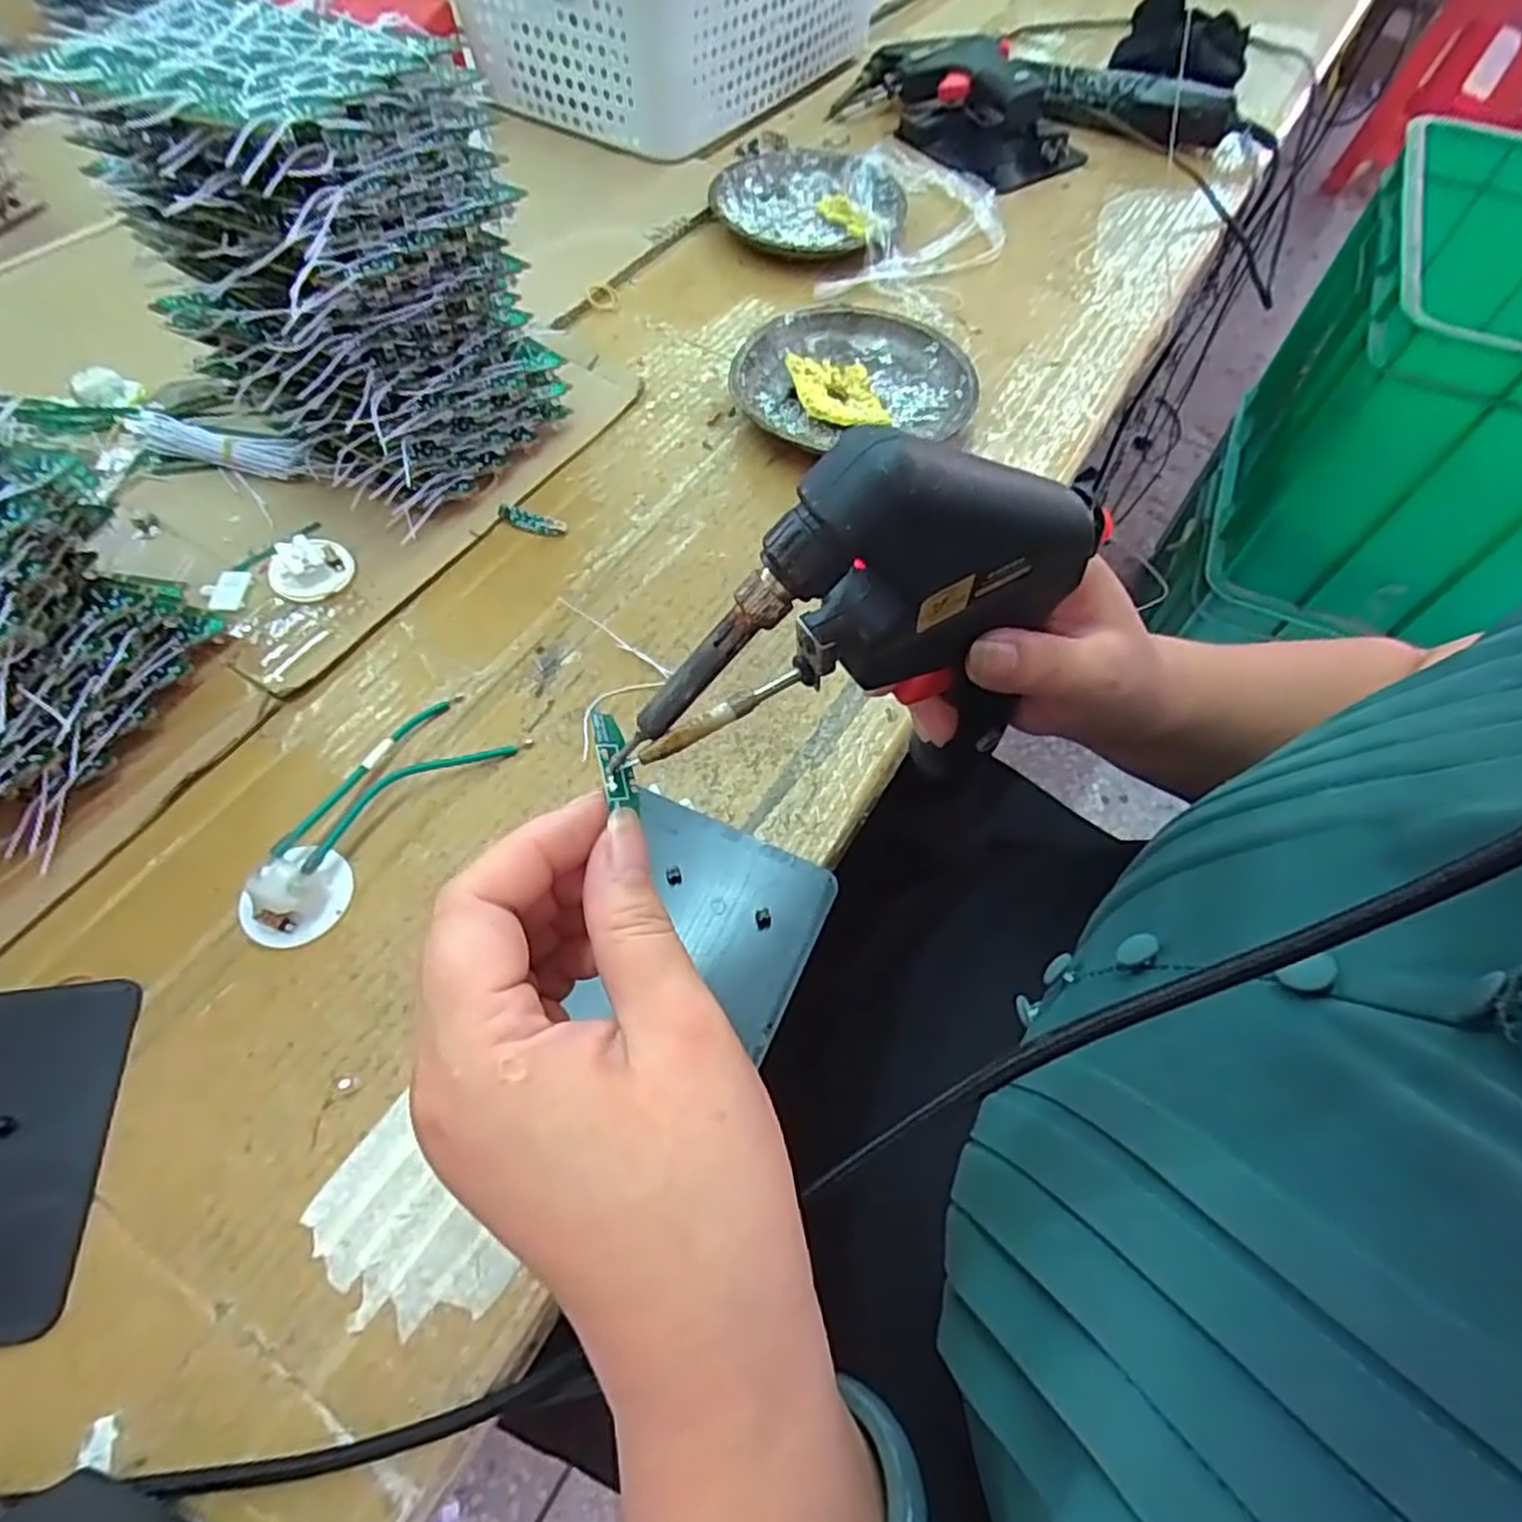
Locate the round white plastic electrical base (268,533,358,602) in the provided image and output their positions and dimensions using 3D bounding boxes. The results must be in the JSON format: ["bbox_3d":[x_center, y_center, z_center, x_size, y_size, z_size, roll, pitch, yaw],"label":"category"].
[{"bbox_3d":[-0.227,-0.098,0.386,0.038,0.016,0.029,-30,66,-20],"label":"round white plastic electrical base"}]

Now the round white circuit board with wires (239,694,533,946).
[{"bbox_3d":[-0.167,0.019,0.328,0.051,0.016,0.128,34,63,15],"label":"round white circuit board with wires"}]

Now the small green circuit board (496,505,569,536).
[{"bbox_3d":[-0.126,-0.133,0.424,0.040,0.005,0.011,19,60,7],"label":"small green circuit board"}]

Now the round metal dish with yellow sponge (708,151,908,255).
[{"bbox_3d":[0.036,-0.440,0.607,0.142,0.027,0.151,2,59,-3],"label":"round metal dish with yellow sponge"}]

